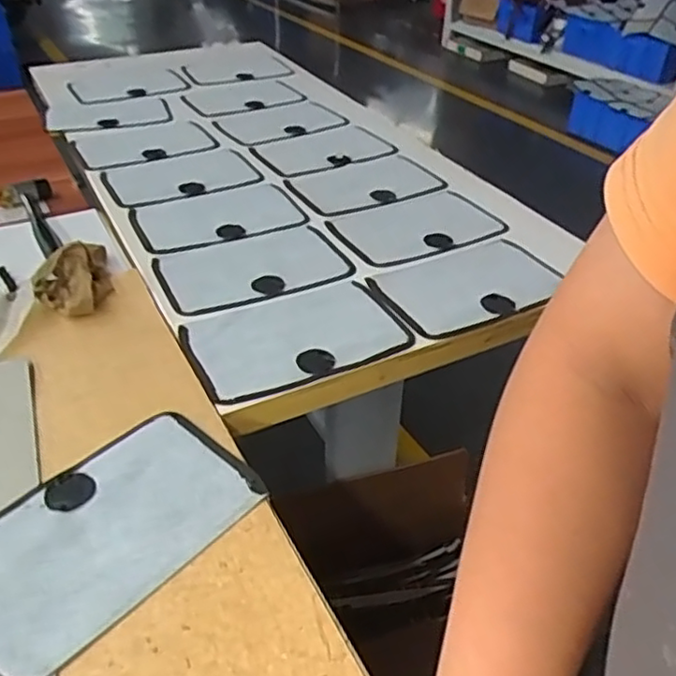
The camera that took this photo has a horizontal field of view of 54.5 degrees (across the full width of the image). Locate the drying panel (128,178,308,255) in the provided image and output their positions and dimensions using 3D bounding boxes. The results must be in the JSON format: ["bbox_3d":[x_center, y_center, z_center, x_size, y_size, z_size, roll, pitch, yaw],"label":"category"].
[{"bbox_3d":[-0.169,-0.174,0.917,0.224,0.007,0.152,-14,40,-19],"label":"drying panel"}]

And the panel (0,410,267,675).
[{"bbox_3d":[-0.181,0.145,0.503,0.139,0.010,0.223,29,46,31],"label":"panel"}]

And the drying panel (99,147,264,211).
[{"bbox_3d":[-0.242,-0.252,1.014,0.221,0.012,0.148,-16,41,-21],"label":"drying panel"}]

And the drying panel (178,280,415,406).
[{"bbox_3d":[-0.045,-0.004,0.694,0.216,0.006,0.136,-18,42,-23],"label":"drying panel"}]

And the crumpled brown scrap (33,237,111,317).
[{"bbox_3d":[-0.302,-0.073,0.744,0.081,0.049,0.110,-13,40,-18],"label":"crumpled brown scrap"}]

